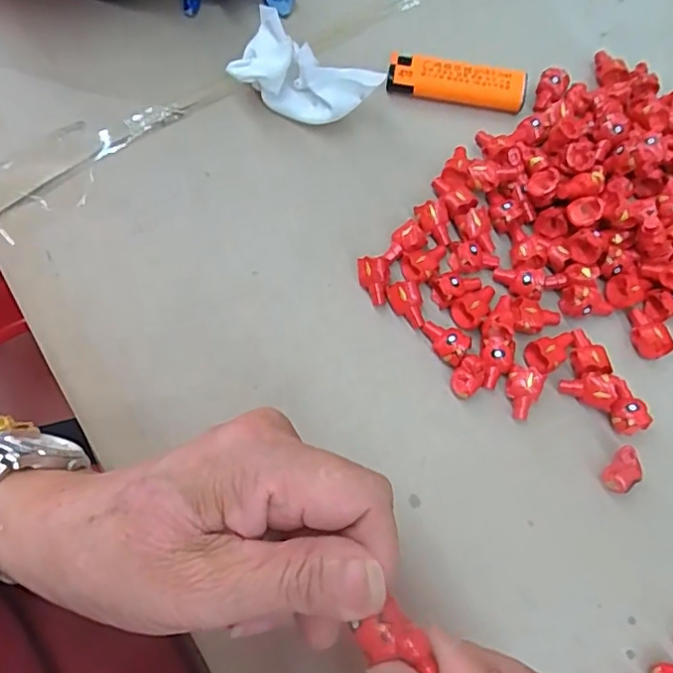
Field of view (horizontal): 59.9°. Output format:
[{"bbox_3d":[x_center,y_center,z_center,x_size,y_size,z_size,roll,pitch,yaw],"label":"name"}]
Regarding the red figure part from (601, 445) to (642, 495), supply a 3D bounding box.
[{"bbox_3d":[0.131,0.062,0.268,0.013,0.014,0.020,31,74,12],"label":"red figure part"}]

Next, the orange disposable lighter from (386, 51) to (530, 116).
[{"bbox_3d":[0.071,-0.150,0.344,0.079,0.015,0.020,10,70,5],"label":"orange disposable lighter"}]

